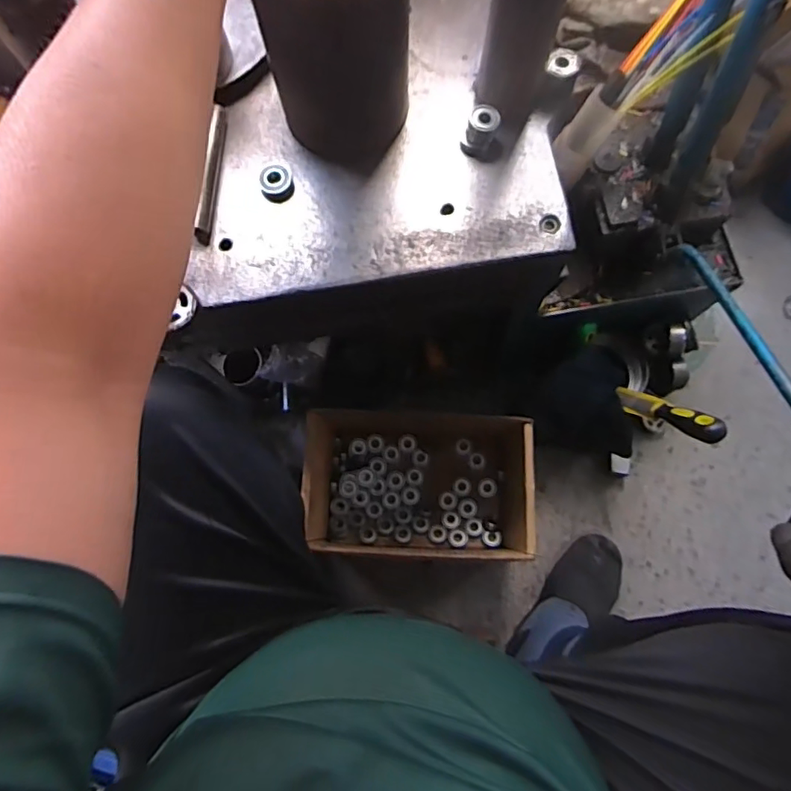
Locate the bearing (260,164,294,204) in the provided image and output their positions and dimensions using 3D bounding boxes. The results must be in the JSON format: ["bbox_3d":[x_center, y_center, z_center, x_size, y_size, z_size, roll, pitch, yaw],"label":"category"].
[{"bbox_3d":[-0.120,-0.216,0.552,0.033,0.015,0.033,6,76,2],"label":"bearing"}]

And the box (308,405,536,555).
[{"bbox_3d":[0.032,0.127,0.811,0.305,0.175,0.212,2,76,1],"label":"box"}]

